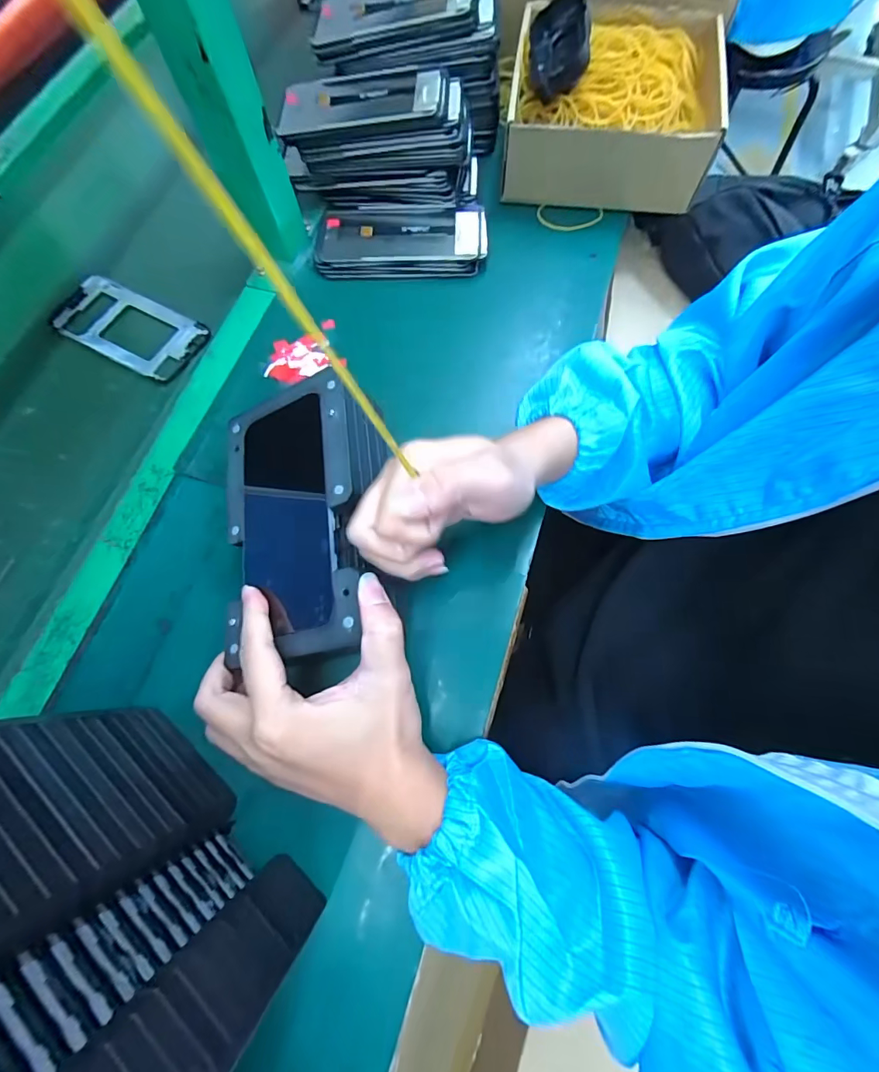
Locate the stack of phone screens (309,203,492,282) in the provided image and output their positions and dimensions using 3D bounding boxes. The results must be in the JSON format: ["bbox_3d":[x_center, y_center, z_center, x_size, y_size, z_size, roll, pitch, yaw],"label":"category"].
[{"bbox_3d":[-0.041,-0.299,0.438,0.172,0.024,0.089,4,72,3],"label":"stack of phone screens"}]

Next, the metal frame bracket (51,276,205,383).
[{"bbox_3d":[-0.310,-0.210,0.435,0.156,0.006,0.074,27,75,10],"label":"metal frame bracket"}]

